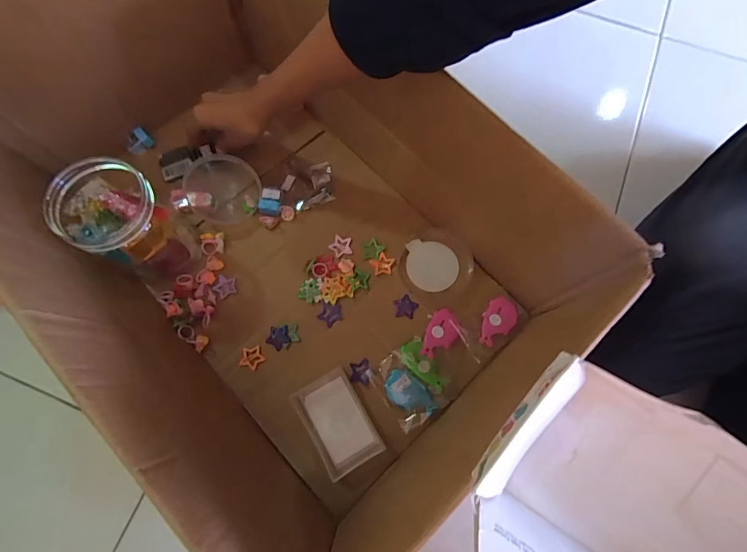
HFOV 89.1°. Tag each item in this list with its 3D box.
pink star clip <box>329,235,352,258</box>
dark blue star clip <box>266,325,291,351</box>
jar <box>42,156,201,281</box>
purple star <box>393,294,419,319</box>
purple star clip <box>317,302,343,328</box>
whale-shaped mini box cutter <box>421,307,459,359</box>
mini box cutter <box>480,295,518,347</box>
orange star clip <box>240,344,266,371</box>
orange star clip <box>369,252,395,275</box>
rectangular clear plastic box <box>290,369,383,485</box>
[{"bbox_3d":[-0.039,-0.037,0.477,0.028,0.004,0.030,33,77,9],"label":"pink star clip"},{"bbox_3d":[-0.112,0.072,0.446,0.026,0.004,0.028,-17,75,-4],"label":"dark blue star clip"},{"bbox_3d":[-0.255,-0.055,0.404,0.081,0.141,0.078,0,73,0],"label":"jar"},{"bbox_3d":[0.037,0.038,0.452,0.028,0.004,0.028,43,79,11],"label":"purple star"},{"bbox_3d":[-0.050,0.044,0.453,0.029,0.004,0.029,38,78,10],"label":"purple star clip"},{"bbox_3d":[0.078,0.067,0.436,0.032,0.009,0.059,24,76,7],"label":"whale-shaped mini box cutter"},{"bbox_3d":[0.145,0.053,0.442,0.035,0.005,0.060,35,77,10],"label":"mini box cutter"},{"bbox_3d":[-0.141,0.094,0.439,0.027,0.004,0.028,42,79,11],"label":"orange star clip"},{"bbox_3d":[0.010,-0.014,0.469,0.029,0.004,0.028,32,77,9],"label":"orange star clip"},{"bbox_3d":[-0.040,0.156,0.409,0.064,0.024,0.097,-30,76,-8],"label":"rectangular clear plastic box"}]

